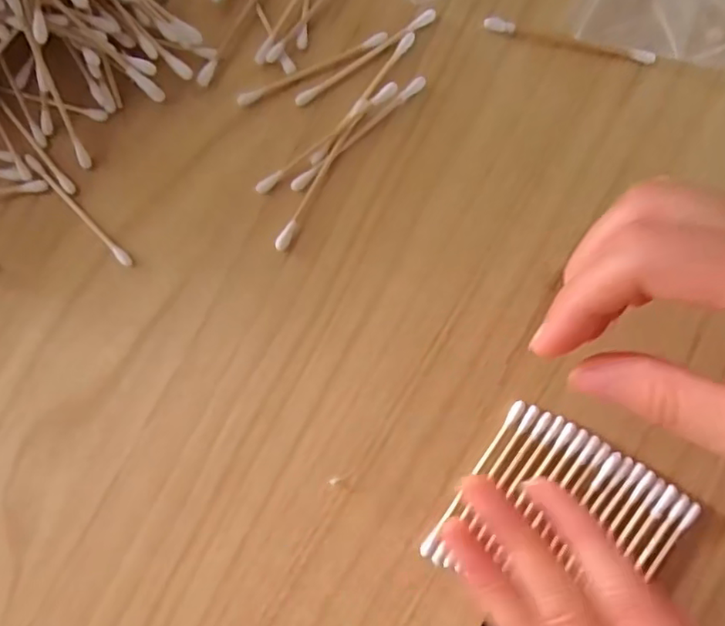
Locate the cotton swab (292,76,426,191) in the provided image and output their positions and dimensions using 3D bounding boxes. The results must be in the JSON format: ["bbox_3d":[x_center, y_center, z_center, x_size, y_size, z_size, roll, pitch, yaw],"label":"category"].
[{"bbox_3d":[-0.002,-0.076,0.251,0.072,0.004,0.005,-40,83,-1],"label":"cotton swab"}]

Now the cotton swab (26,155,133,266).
[{"bbox_3d":[-0.123,-0.044,0.258,0.005,0.005,0.066,-44,83,-1],"label":"cotton swab"}]

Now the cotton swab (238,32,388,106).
[{"bbox_3d":[-0.022,-0.106,0.256,0.069,0.004,0.005,-24,83,2],"label":"cotton swab"}]

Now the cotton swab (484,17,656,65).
[{"bbox_3d":[0.086,-0.114,0.248,0.070,0.004,0.005,15,85,6],"label":"cotton swab"}]

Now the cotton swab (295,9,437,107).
[{"bbox_3d":[0.001,-0.110,0.255,0.070,0.004,0.006,-33,83,0],"label":"cotton swab"}]

